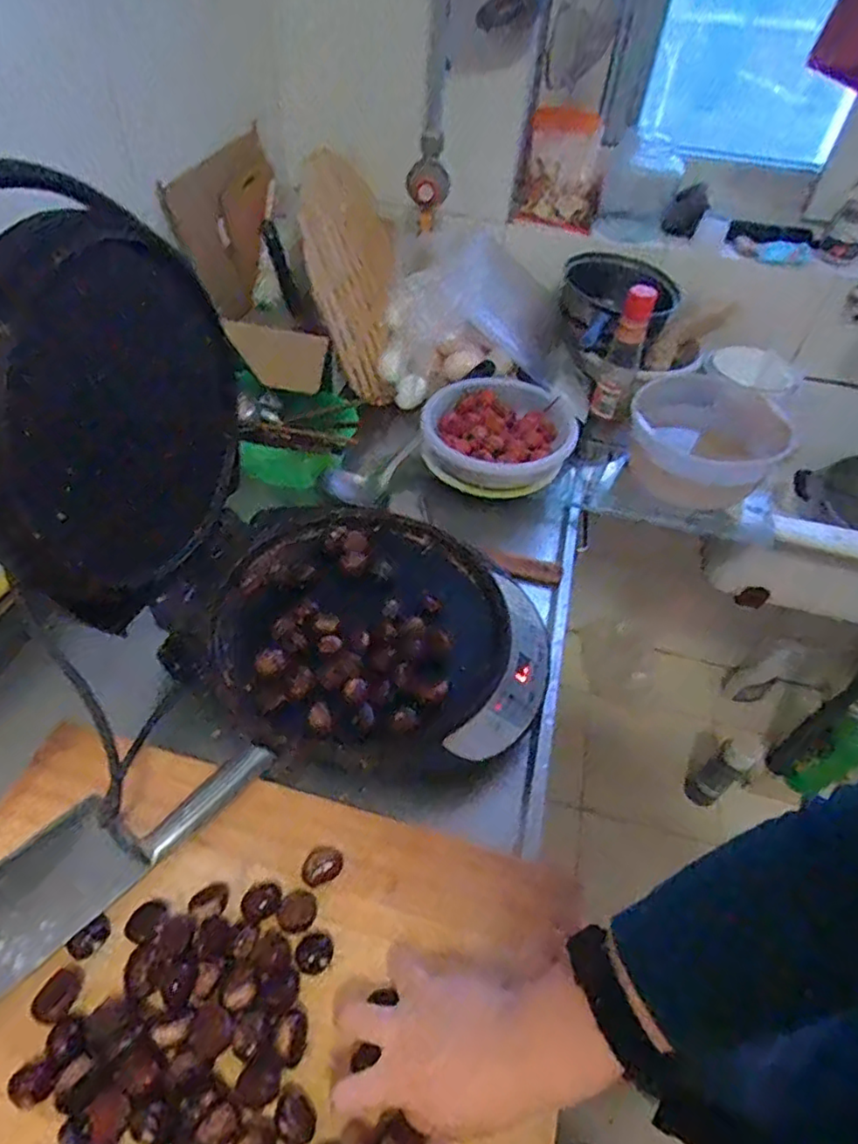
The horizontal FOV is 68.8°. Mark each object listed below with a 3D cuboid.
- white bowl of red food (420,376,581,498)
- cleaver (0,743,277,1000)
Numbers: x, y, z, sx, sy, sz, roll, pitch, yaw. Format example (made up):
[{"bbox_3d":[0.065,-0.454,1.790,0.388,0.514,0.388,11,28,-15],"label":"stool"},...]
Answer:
[{"bbox_3d":[0.093,-0.183,0.824,0.182,0.071,0.177,2,48,-3],"label":"white bowl of red food"},{"bbox_3d":[-0.267,0.224,0.465,0.078,0.019,0.312,36,55,25],"label":"cleaver"}]

